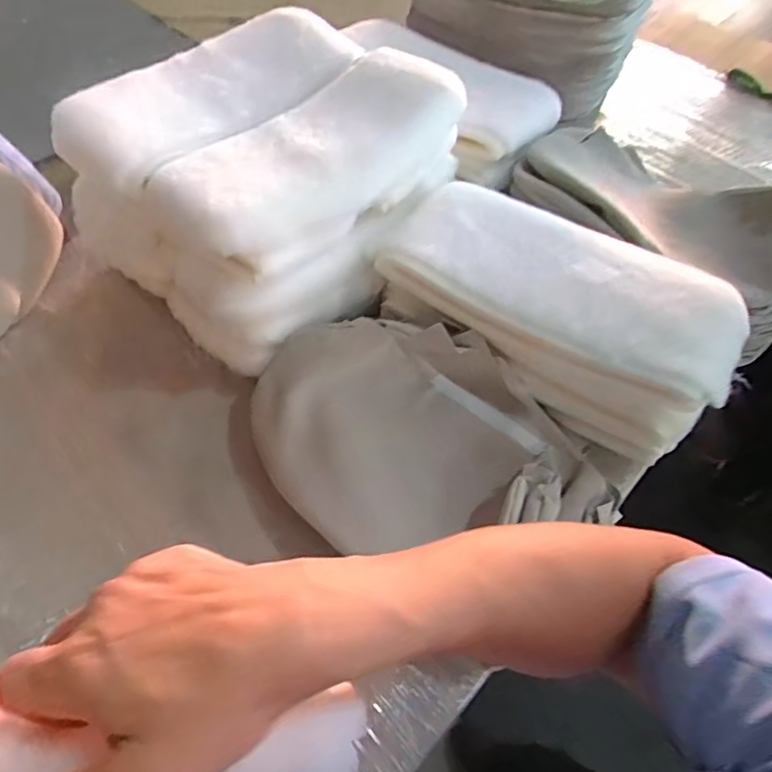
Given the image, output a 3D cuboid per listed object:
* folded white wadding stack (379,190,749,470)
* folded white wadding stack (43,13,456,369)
[{"bbox_3d":[0.232,-0.120,0.827,0.469,0.167,0.209,32,63,20],"label":"folded white wadding stack"},{"bbox_3d":[-0.176,-0.327,0.927,0.445,0.220,0.478,37,64,22],"label":"folded white wadding stack"}]

